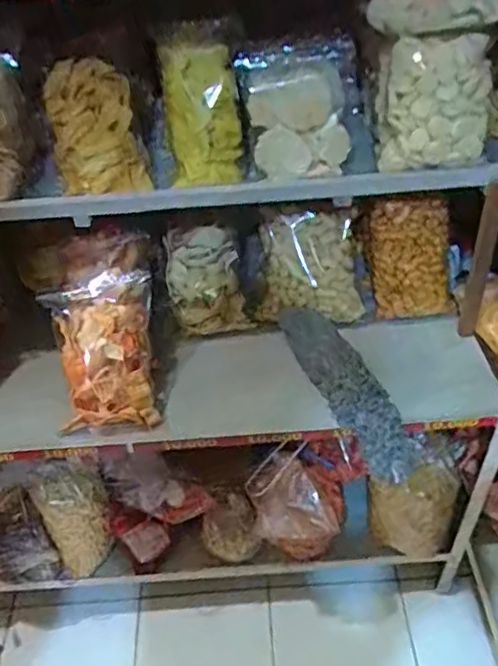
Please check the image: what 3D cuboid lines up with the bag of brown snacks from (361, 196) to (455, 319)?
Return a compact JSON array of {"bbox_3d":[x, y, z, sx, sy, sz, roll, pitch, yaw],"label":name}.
[{"bbox_3d":[0.289,-0.130,1.180,0.160,0.231,0.071,0,42,6],"label":"bag of brown snacks"}]

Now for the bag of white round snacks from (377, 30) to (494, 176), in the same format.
[{"bbox_3d":[0.275,-0.342,0.951,0.146,0.173,0.080,-4,41,1],"label":"bag of white round snacks"}]

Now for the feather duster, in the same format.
[{"bbox_3d":[0.155,0.076,1.077,0.086,0.073,0.380,-18,43,-14],"label":"feather duster"}]

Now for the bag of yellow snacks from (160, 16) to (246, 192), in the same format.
[{"bbox_3d":[-0.072,-0.341,0.973,0.106,0.224,0.108,-9,20,-5],"label":"bag of yellow snacks"}]

